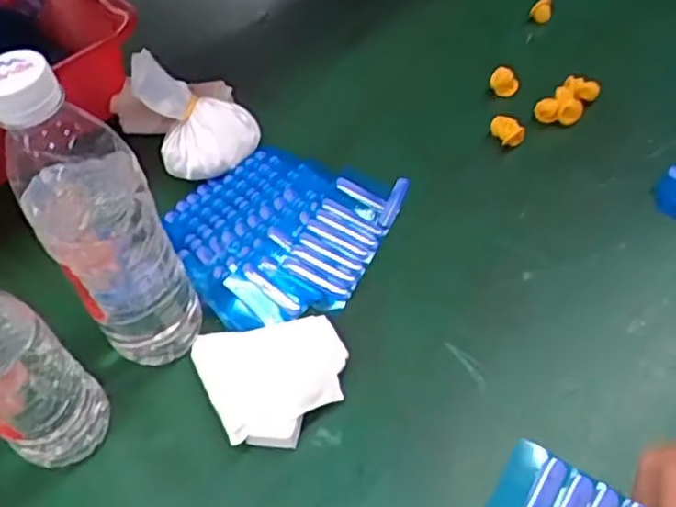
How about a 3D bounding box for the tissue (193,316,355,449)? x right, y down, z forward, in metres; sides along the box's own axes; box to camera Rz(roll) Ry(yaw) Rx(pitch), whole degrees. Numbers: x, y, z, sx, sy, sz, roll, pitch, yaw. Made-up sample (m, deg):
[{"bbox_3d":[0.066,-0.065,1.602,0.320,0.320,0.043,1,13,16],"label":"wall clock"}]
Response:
[{"bbox_3d":[-0.047,0.081,0.441,0.099,0.017,0.081,-2,54,3],"label":"tissue"}]

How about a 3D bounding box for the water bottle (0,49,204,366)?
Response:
[{"bbox_3d":[-0.132,-0.014,0.391,0.065,0.217,0.055,-24,56,-12],"label":"water bottle"}]

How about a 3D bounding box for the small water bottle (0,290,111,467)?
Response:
[{"bbox_3d":[-0.178,0.062,0.374,0.052,0.171,0.060,36,65,26],"label":"small water bottle"}]

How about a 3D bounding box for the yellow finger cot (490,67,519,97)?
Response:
[{"bbox_3d":[0.145,-0.148,0.600,0.024,0.026,0.013,5,55,8],"label":"yellow finger cot"}]

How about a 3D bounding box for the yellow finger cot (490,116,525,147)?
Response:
[{"bbox_3d":[0.138,-0.100,0.566,0.016,0.022,0.028,-26,57,-13],"label":"yellow finger cot"}]

